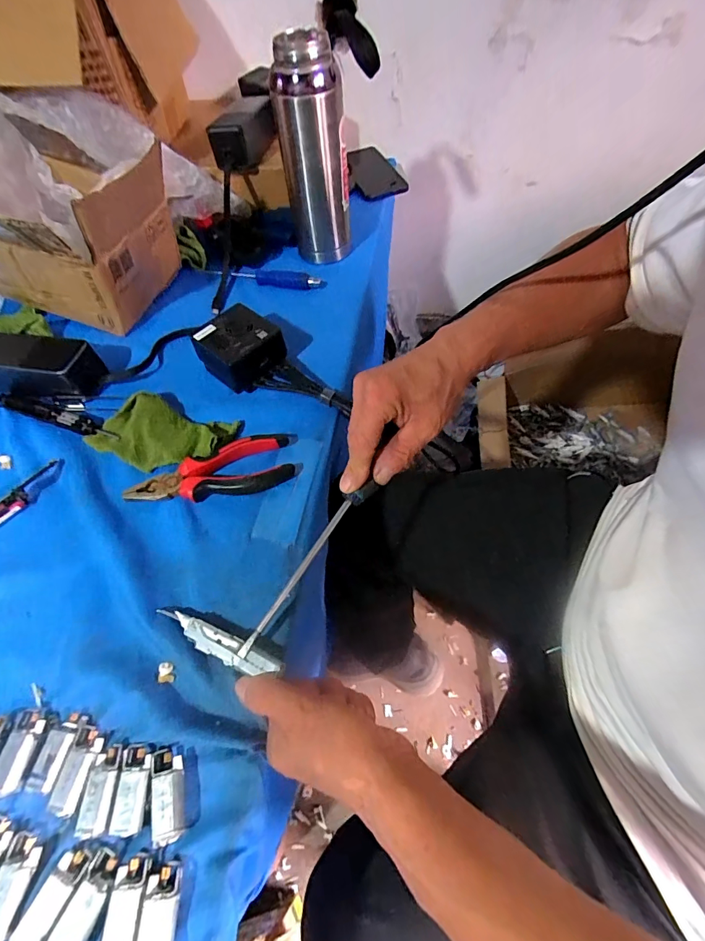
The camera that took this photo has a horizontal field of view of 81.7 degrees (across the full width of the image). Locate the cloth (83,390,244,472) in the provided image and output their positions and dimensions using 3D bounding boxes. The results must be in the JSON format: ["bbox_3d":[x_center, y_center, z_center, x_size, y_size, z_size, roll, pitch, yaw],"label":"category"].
[{"bbox_3d":[-0.201,-0.039,0.422,0.149,0.022,0.077,12,59,12],"label":"cloth"}]

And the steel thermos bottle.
[{"bbox_3d":[-0.047,-0.382,0.514,0.079,0.230,0.082,-8,57,-1],"label":"steel thermos bottle"}]

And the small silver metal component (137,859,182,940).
[{"bbox_3d":[-0.111,0.257,0.234,0.019,0.011,0.046,-6,57,1],"label":"small silver metal component"}]

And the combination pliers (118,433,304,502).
[{"bbox_3d":[-0.130,0.004,0.390,0.161,0.021,0.054,-20,58,-8],"label":"combination pliers"}]

